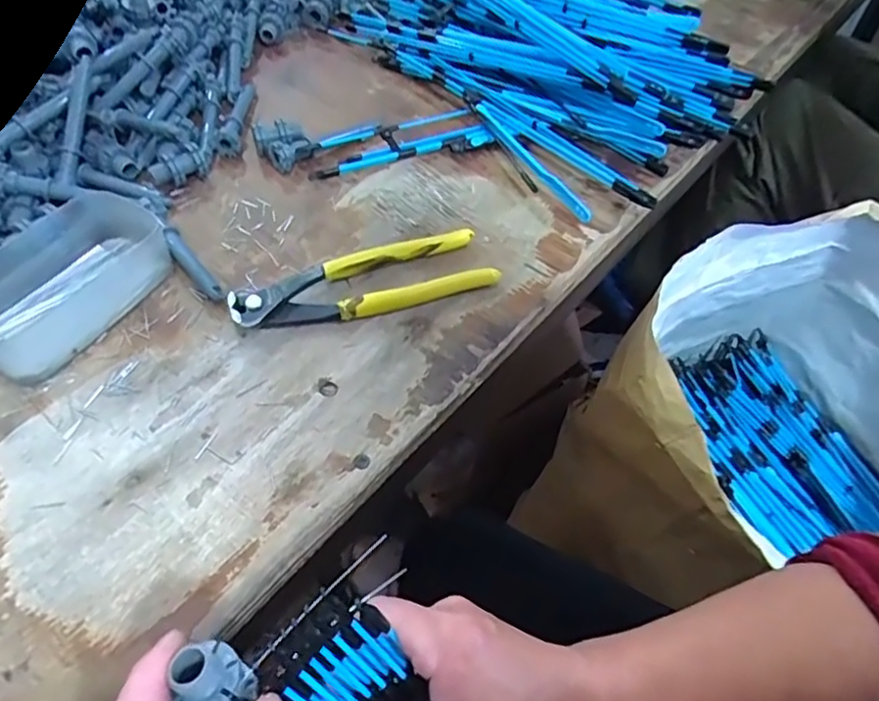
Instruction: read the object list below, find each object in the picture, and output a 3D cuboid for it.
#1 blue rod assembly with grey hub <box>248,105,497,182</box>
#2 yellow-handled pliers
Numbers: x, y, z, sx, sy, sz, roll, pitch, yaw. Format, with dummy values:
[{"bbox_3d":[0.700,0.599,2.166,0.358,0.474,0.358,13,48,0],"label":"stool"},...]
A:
[{"bbox_3d":[-0.048,-0.162,0.475,0.173,0.018,0.051,-15,55,-14],"label":"blue rod assembly with grey hub"},{"bbox_3d":[-0.047,-0.043,0.392,0.161,0.016,0.050,-14,55,-14],"label":"yellow-handled pliers"}]

